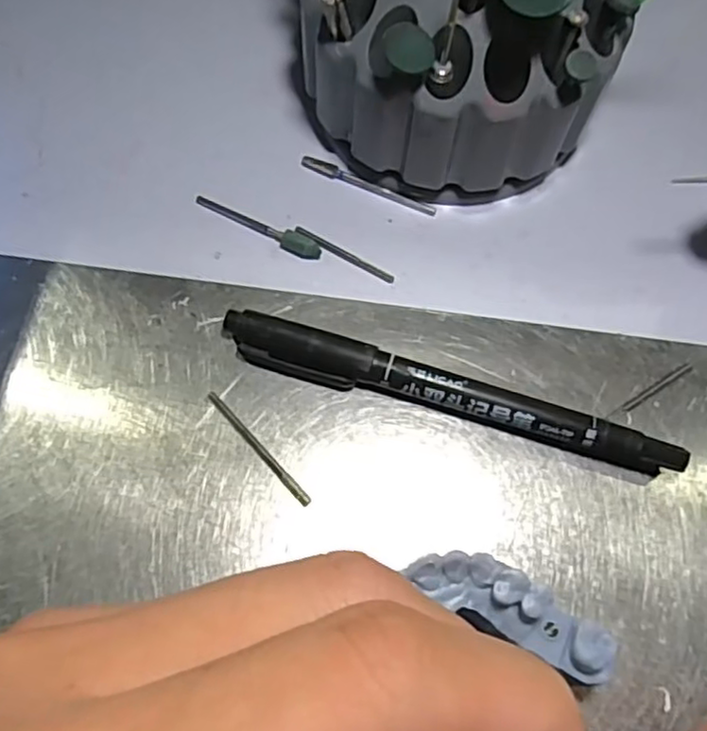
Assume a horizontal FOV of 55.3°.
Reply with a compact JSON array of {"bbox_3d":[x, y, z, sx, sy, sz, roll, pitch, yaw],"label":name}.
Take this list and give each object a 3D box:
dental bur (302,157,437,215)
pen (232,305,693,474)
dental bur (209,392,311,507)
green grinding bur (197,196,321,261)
[{"bbox_3d":[0.005,-0.063,0.233,0.049,0.004,0.004,22,68,7],"label":"dental bur"},{"bbox_3d":[0.027,0.009,0.199,0.134,0.013,0.012,17,67,4],"label":"pen"},{"bbox_3d":[-0.027,0.023,0.194,0.004,0.004,0.044,-39,74,-17],"label":"dental bur"},{"bbox_3d":[-0.031,-0.047,0.224,0.046,0.005,0.007,30,69,10],"label":"green grinding bur"}]

